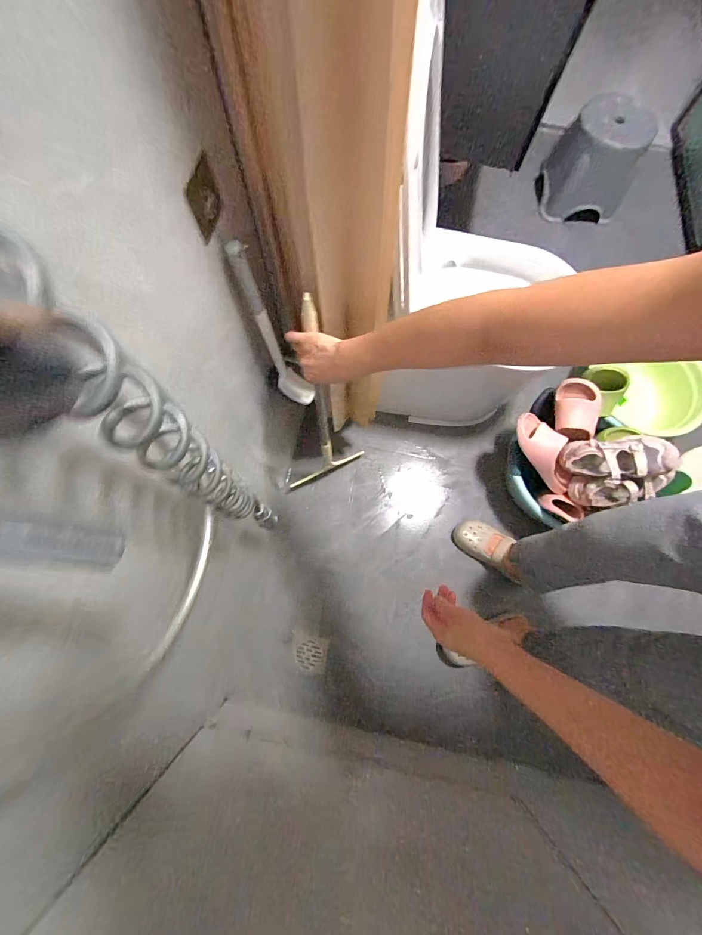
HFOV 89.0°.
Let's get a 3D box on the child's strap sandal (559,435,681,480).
[{"bbox_3d":[0.652,-0.026,0.876,0.234,0.053,0.100,-1,89,27],"label":"child's strap sandal"}]

